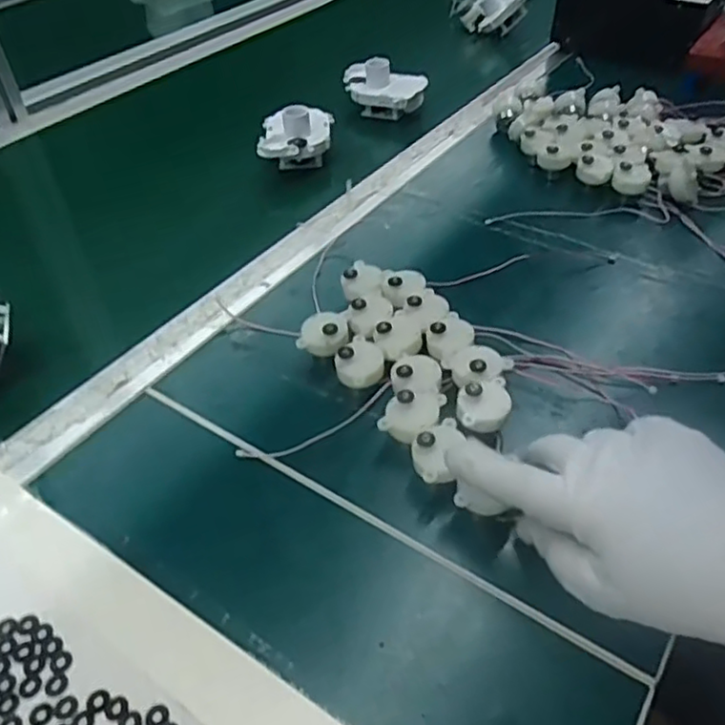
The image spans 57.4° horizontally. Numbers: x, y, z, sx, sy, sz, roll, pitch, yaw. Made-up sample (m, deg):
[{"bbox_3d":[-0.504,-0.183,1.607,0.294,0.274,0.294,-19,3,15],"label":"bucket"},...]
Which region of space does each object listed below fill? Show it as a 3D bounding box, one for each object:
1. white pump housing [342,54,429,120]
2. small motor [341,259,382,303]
[{"bbox_3d":[0.024,-0.314,0.760,0.095,0.055,0.055,12,46,16],"label":"white pump housing"},{"bbox_3d":[-0.001,-0.057,0.505,0.030,0.026,0.040,-12,45,-8],"label":"small motor"}]

